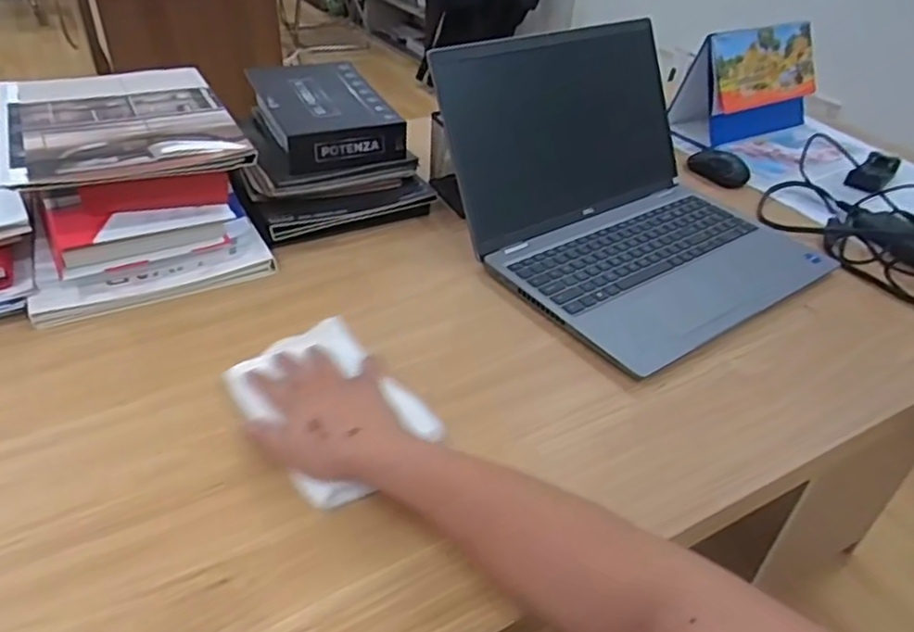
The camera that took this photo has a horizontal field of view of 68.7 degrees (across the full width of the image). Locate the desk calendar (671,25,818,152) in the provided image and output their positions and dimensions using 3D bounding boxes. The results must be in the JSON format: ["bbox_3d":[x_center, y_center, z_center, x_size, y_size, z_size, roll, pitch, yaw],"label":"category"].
[{"bbox_3d":[0.470,-0.374,1.083,0.208,0.158,0.109,-15,41,-22],"label":"desk calendar"}]

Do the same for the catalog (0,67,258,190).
[{"bbox_3d":[-0.364,-0.211,0.721,0.218,0.018,0.275,-16,41,-24],"label":"catalog"}]

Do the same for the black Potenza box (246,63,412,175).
[{"bbox_3d":[-0.174,-0.260,0.854,0.146,0.060,0.211,-18,42,-26],"label":"black Potenza box"}]

